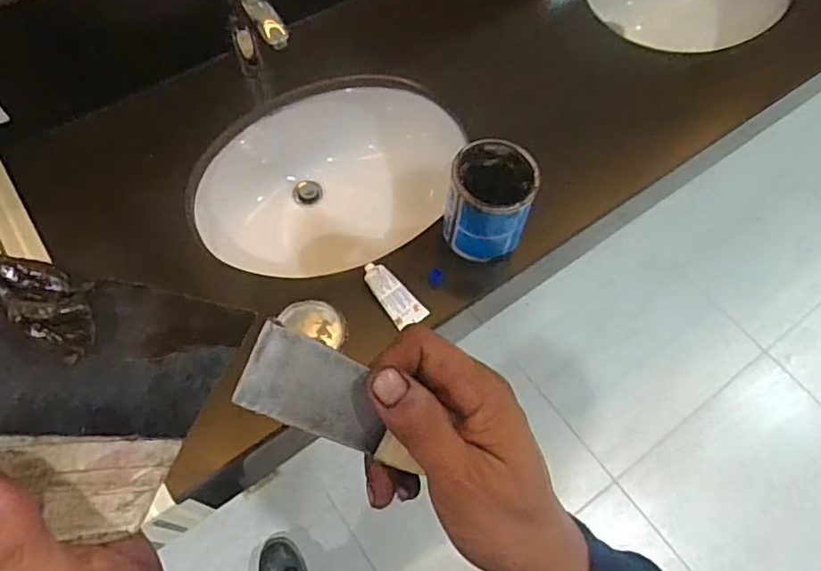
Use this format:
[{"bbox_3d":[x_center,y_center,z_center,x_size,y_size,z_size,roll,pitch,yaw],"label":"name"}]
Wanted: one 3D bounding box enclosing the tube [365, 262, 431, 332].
[{"bbox_3d":[-0.024,0.013,0.742,0.042,0.010,0.100,-40,86,-21],"label":"tube"}]

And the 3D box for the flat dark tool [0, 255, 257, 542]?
[{"bbox_3d":[-0.110,0.044,0.188,0.011,0.105,0.095,23,93,37],"label":"flat dark tool"}]

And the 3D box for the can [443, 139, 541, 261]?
[{"bbox_3d":[0.103,-0.111,0.738,0.102,0.124,0.112,1,62,-2],"label":"can"}]

